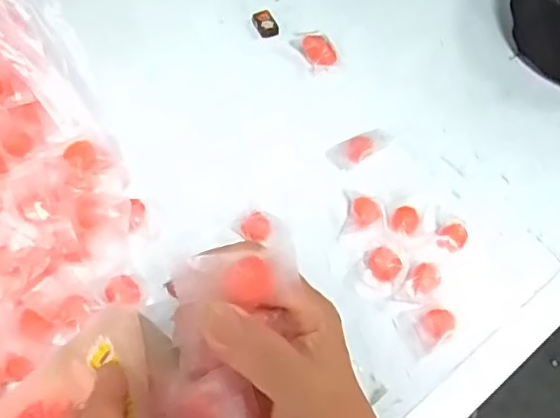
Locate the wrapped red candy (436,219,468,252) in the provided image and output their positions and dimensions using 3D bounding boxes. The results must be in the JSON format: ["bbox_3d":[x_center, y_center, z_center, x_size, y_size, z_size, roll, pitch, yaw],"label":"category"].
[{"bbox_3d":[0.124,0.019,0.430,0.021,0.014,0.022,3,57,-4],"label":"wrapped red candy"}]

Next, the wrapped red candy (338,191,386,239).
[{"bbox_3d":[0.062,0.003,0.436,0.030,0.011,0.037,12,57,2],"label":"wrapped red candy"}]

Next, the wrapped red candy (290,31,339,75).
[{"bbox_3d":[0.033,-0.144,0.527,0.030,0.019,0.044,-21,62,-18],"label":"wrapped red candy"}]

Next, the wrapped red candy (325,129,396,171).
[{"bbox_3d":[0.068,-0.052,0.472,0.060,0.017,0.025,-24,63,-20],"label":"wrapped red candy"}]

